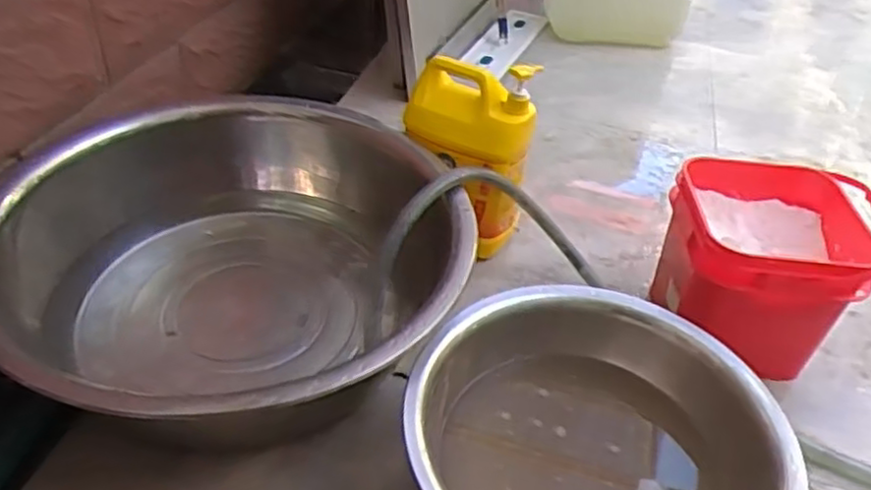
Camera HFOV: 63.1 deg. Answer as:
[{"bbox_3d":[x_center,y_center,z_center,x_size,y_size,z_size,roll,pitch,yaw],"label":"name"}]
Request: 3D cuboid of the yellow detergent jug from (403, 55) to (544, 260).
[{"bbox_3d":[0.040,-0.132,1.089,0.196,0.318,0.120,17,41,14],"label":"yellow detergent jug"}]

